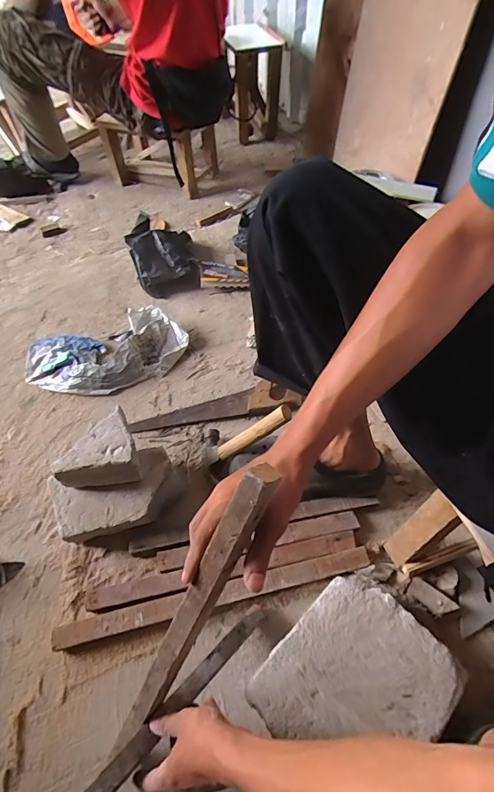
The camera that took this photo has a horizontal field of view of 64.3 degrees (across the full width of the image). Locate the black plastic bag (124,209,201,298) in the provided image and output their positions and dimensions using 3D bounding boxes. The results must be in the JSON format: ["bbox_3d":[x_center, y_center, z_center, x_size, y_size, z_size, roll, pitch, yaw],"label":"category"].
[{"bbox_3d":[-0.225,-0.381,1.073,0.165,0.131,0.202,-13,56,-6],"label":"black plastic bag"}]

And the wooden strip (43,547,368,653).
[{"bbox_3d":[-0.049,0.316,0.621,0.494,0.027,0.033,-12,56,-6],"label":"wooden strip"}]

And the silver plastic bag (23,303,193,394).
[{"bbox_3d":[-0.326,-0.101,0.911,0.369,0.055,0.193,-14,56,-7],"label":"silver plastic bag"}]

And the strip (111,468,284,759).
[{"bbox_3d":[-0.062,0.242,0.402,0.029,0.420,0.028,35,24,23],"label":"strip"}]

